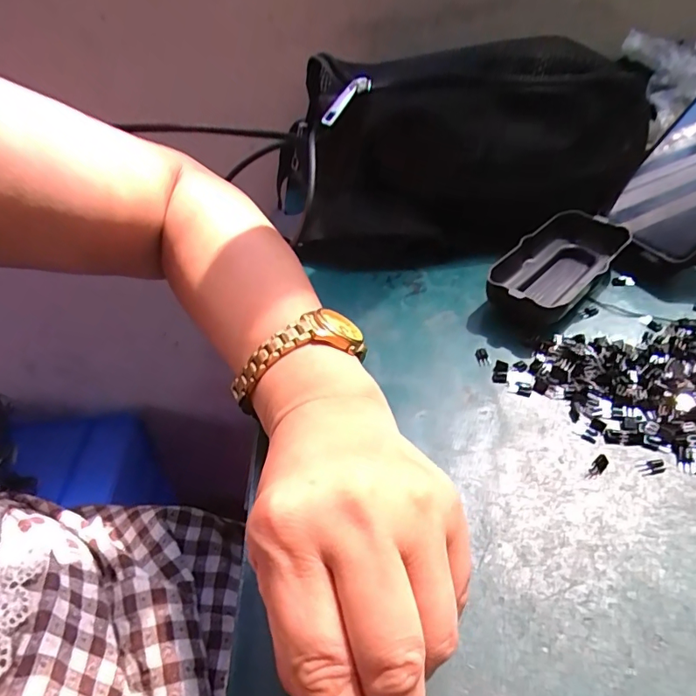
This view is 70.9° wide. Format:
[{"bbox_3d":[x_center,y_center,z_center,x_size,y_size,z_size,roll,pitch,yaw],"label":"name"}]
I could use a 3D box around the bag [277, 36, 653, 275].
[{"bbox_3d":[0.085,-0.147,0.360,0.270,0.120,0.155,-5,43,-1],"label":"bag"}]

